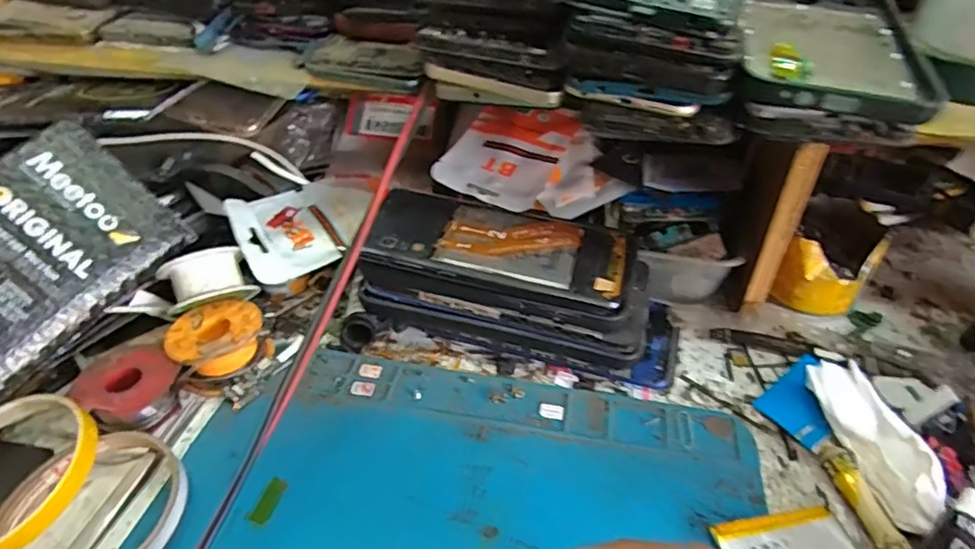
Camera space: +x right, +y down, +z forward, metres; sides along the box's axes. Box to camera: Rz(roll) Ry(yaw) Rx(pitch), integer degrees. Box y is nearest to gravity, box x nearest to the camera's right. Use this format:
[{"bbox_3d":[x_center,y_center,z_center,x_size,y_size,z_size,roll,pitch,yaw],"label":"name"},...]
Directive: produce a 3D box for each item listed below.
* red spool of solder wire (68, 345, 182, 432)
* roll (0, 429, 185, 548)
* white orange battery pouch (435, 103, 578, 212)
[{"bbox_3d":[-0.201,0.066,0.328,0.049,0.025,0.046,-1,40,1],"label":"red spool of solder wire"},{"bbox_3d":[-0.187,0.114,0.278,0.083,0.015,0.083,-1,40,1],"label":"roll"},{"bbox_3d":[0.016,-0.088,0.407,0.072,0.018,0.102,15,43,19],"label":"white orange battery pouch"}]

